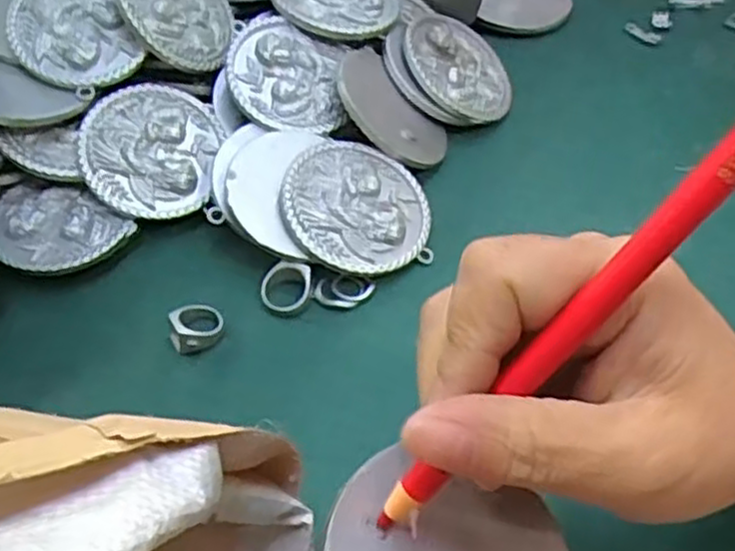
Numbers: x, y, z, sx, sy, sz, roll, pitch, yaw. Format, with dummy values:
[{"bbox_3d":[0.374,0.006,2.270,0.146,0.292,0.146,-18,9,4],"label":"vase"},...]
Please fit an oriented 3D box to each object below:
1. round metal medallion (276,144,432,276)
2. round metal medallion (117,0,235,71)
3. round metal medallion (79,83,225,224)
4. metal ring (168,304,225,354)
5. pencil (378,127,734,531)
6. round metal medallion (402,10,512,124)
[{"bbox_3d":[-0.004,-0.034,0.370,0.074,0.008,0.072,8,61,-16],"label":"round metal medallion"},{"bbox_3d":[-0.102,-0.145,0.408,0.069,0.006,0.071,-17,85,-46],"label":"round metal medallion"},{"bbox_3d":[-0.111,-0.063,0.391,0.067,0.007,0.077,5,72,-16],"label":"round metal medallion"},{"bbox_3d":[-0.078,0.022,0.344,0.023,0.012,0.025,-1,47,1],"label":"metal ring"},{"bbox_3d":[0.054,0.004,0.171,0.008,0.162,0.012,17,30,-45],"label":"pencil"},{"bbox_3d":[0.054,-0.120,0.434,0.070,0.006,0.067,20,58,-20],"label":"round metal medallion"}]

